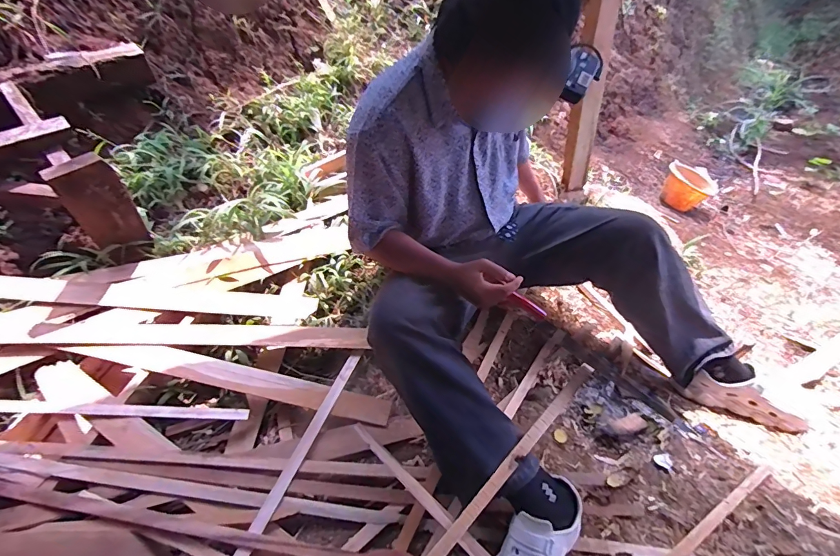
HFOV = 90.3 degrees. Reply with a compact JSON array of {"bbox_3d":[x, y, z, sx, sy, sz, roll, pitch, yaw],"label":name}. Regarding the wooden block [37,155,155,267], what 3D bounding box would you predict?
[{"bbox_3d":[-0.761,-0.155,1.017,0.123,0.340,0.041,-31,69,-26],"label":"wooden block"}]

